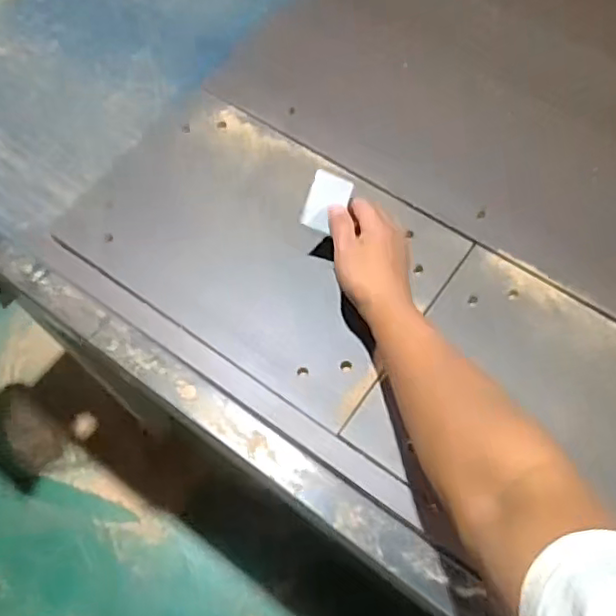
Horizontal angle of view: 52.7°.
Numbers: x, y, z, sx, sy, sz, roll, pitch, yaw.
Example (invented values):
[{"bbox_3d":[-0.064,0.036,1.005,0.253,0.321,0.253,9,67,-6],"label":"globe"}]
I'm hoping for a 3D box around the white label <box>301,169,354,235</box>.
[{"bbox_3d":[0.018,-0.105,0.623,0.040,0.007,0.058,24,109,3],"label":"white label"}]

